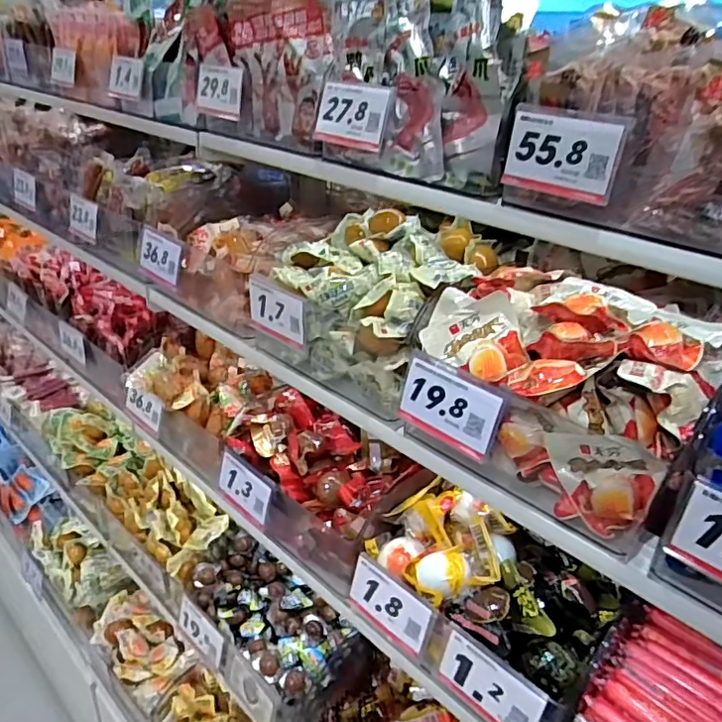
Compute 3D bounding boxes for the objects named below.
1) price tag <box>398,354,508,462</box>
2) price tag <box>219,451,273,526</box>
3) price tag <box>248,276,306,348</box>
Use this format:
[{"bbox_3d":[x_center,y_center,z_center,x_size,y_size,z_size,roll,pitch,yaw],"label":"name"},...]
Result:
[{"bbox_3d":[0.079,0.042,0.504,0.098,0.069,0.008,23,18,34],"label":"price tag"},{"bbox_3d":[-0.151,0.166,0.719,0.095,0.069,0.010,25,17,32],"label":"price tag"},{"bbox_3d":[-0.098,-0.056,0.650,0.097,0.070,0.009,27,35,35],"label":"price tag"}]

